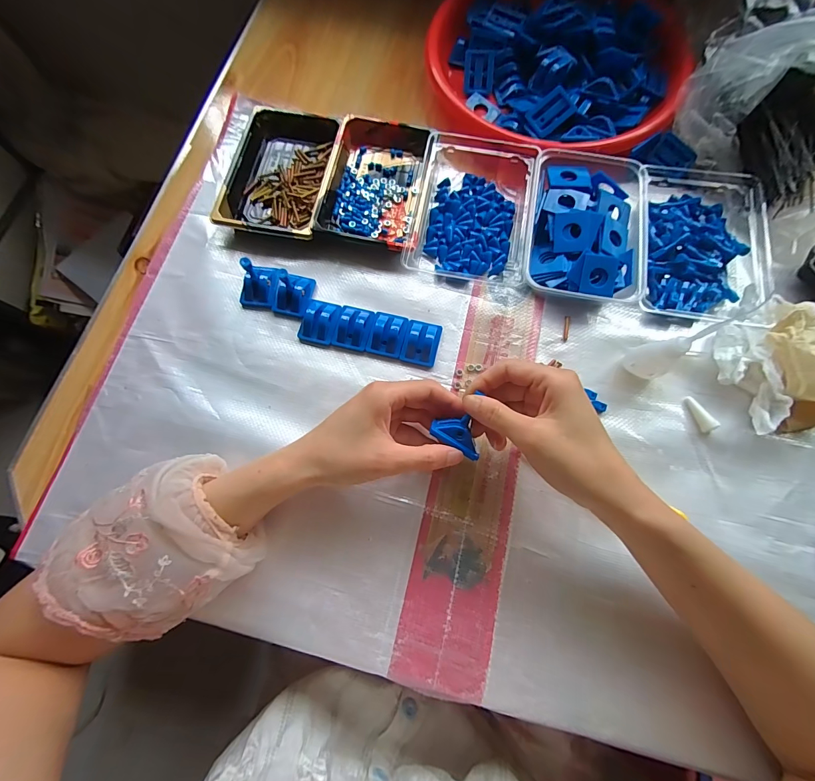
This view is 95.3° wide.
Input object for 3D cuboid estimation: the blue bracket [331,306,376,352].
[{"bbox_3d":[-0.052,-0.063,0.367,0.035,0.015,0.043,15,74,5],"label":"blue bracket"}]

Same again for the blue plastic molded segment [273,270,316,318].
[{"bbox_3d":[-0.116,-0.102,0.368,0.032,0.034,0.043,16,74,5],"label":"blue plastic molded segment"}]

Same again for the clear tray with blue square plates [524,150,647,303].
[{"bbox_3d":[0.176,-0.163,0.377,0.108,0.036,0.161,10,74,4],"label":"clear tray with blue square plates"}]

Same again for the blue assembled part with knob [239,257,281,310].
[{"bbox_3d":[-0.149,-0.109,0.363,0.038,0.039,0.041,6,73,3],"label":"blue assembled part with knob"}]

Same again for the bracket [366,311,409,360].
[{"bbox_3d":[-0.019,-0.056,0.364,0.033,0.016,0.043,14,74,5],"label":"bracket"}]

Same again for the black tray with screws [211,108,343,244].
[{"bbox_3d":[-0.137,-0.242,0.411,0.107,0.022,0.168,10,74,4],"label":"black tray with screws"}]

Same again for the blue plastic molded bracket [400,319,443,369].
[{"bbox_3d":[0.014,-0.048,0.361,0.033,0.017,0.045,13,74,5],"label":"blue plastic molded bracket"}]

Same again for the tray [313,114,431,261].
[{"bbox_3d":[-0.035,-0.226,0.402,0.102,0.030,0.163,8,73,3],"label":"tray"}]

